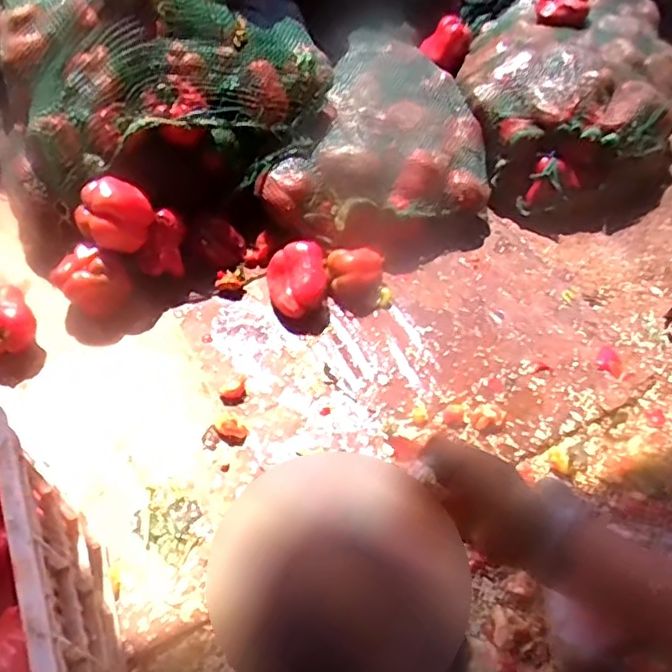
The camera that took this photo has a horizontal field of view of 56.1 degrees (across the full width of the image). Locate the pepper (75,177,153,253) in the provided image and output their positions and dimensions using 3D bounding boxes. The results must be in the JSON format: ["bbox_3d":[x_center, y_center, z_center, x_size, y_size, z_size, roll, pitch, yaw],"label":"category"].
[{"bbox_3d":[-0.343,-0.188,0.972,0.095,0.081,0.097,17,52,12],"label":"pepper"}]

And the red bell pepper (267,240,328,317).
[{"bbox_3d":[-0.062,-0.086,1.033,0.095,0.080,0.112,-6,51,-7],"label":"red bell pepper"}]

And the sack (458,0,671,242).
[{"bbox_3d":[0.481,-0.459,1.263,0.435,0.247,0.483,13,51,8],"label":"sack"}]

